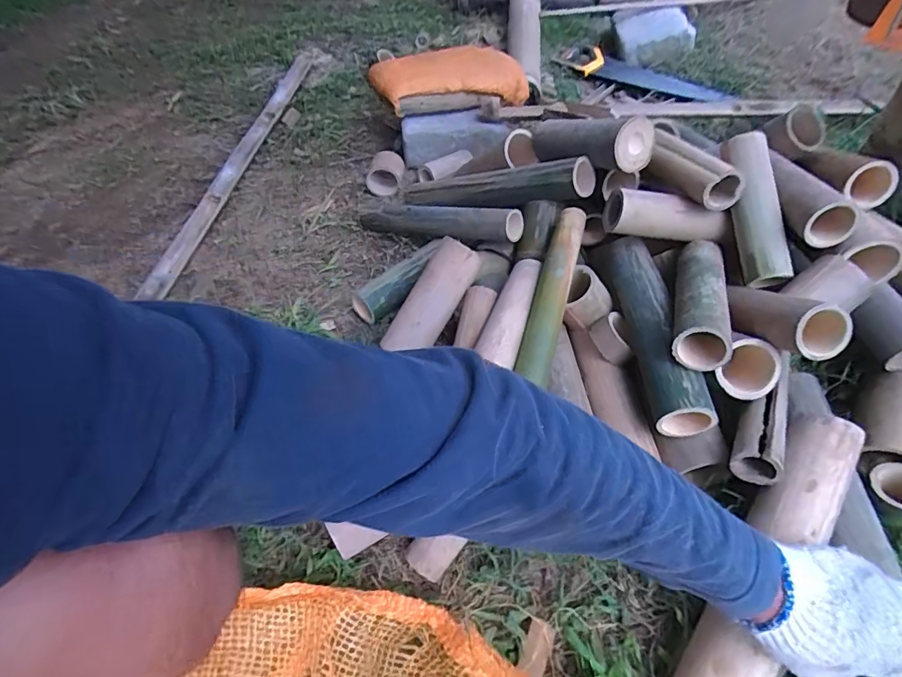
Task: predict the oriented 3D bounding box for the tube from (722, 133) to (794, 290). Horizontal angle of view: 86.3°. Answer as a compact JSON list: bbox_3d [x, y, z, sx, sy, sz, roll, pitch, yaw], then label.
[{"bbox_3d":[0.367,-0.160,0.583,0.046,0.046,0.200,-5,84,-3],"label":"tube"}]

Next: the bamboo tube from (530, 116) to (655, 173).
[{"bbox_3d":[0.191,-0.284,0.690,0.067,0.063,0.190,-26,35,-20],"label":"bamboo tube"}]

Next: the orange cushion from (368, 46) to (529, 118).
[{"bbox_3d":[0.005,-0.539,0.998,0.324,0.071,0.159,-20,51,-16],"label":"orange cushion"}]

